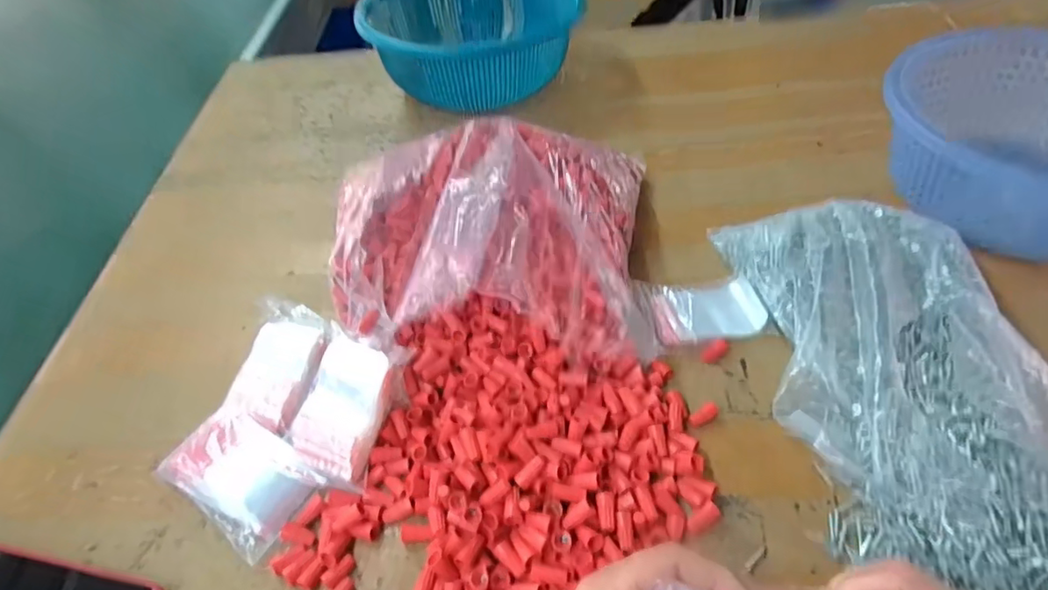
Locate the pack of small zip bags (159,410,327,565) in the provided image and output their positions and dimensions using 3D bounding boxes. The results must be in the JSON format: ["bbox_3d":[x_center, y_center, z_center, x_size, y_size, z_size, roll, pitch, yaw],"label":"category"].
[{"bbox_3d":[-0.206,0.130,0.422,0.111,0.021,0.066,25,53,27],"label":"pack of small zip bags"}]

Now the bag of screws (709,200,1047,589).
[{"bbox_3d":[0.281,0.063,0.409,0.184,0.061,0.364,-8,46,-1],"label":"bag of screws"}]

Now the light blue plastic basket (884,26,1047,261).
[{"bbox_3d":[0.491,-0.156,0.572,0.271,0.104,0.213,10,48,15],"label":"light blue plastic basket"}]

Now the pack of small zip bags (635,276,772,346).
[{"bbox_3d":[0.151,0.013,0.497,0.101,0.022,0.057,-7,46,-1],"label":"pack of small zip bags"}]

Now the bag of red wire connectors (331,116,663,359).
[{"bbox_3d":[-0.022,-0.064,0.517,0.273,0.079,0.244,-3,46,4],"label":"bag of red wire connectors"}]

